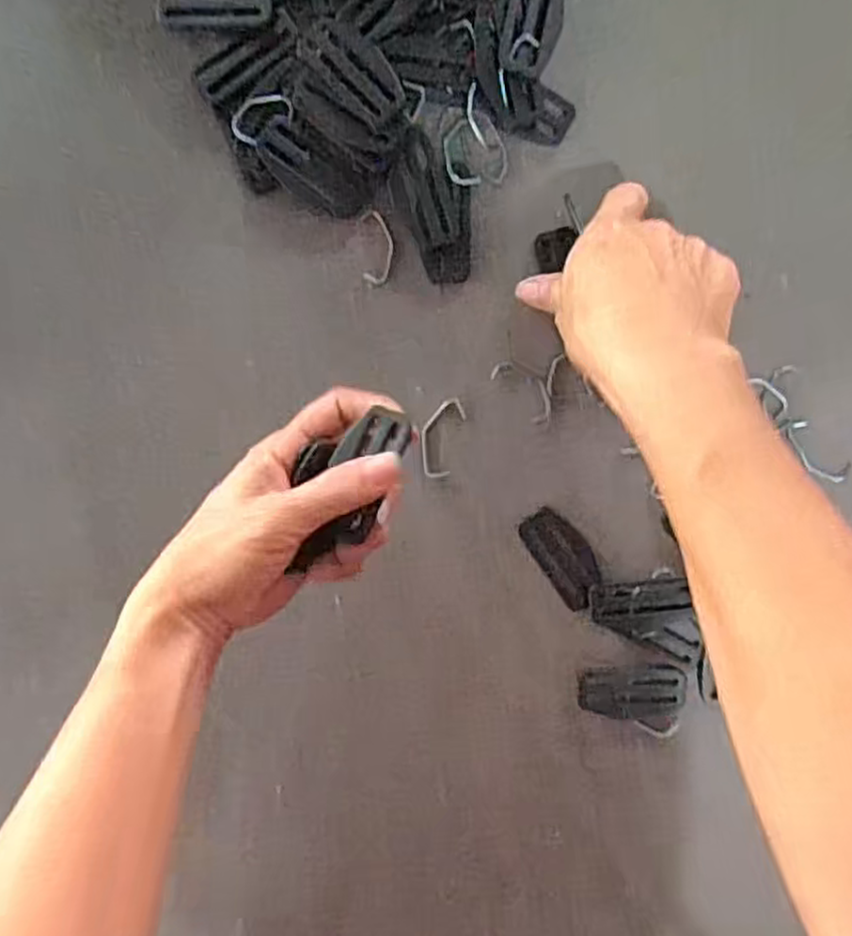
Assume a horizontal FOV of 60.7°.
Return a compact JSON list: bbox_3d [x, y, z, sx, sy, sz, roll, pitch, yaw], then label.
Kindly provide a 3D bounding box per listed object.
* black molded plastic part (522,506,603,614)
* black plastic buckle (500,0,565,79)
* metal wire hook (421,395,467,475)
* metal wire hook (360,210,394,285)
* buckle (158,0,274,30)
[{"bbox_3d":[0.074,0.048,0.389,0.026,0.004,0.055,-34,94,5],"label":"black molded plastic part"},{"bbox_3d":[0.054,-0.224,0.358,0.025,0.014,0.062,15,96,0],"label":"black plastic buckle"},{"bbox_3d":[0.008,-0.017,0.388,0.020,0.004,0.043,18,96,0],"label":"metal wire hook"},{"bbox_3d":[-0.025,-0.115,0.379,0.016,0.004,0.037,-3,96,2],"label":"metal wire hook"},{"bbox_3d":[-0.106,-0.236,0.365,0.058,0.004,0.027,1,96,2],"label":"buckle"}]

